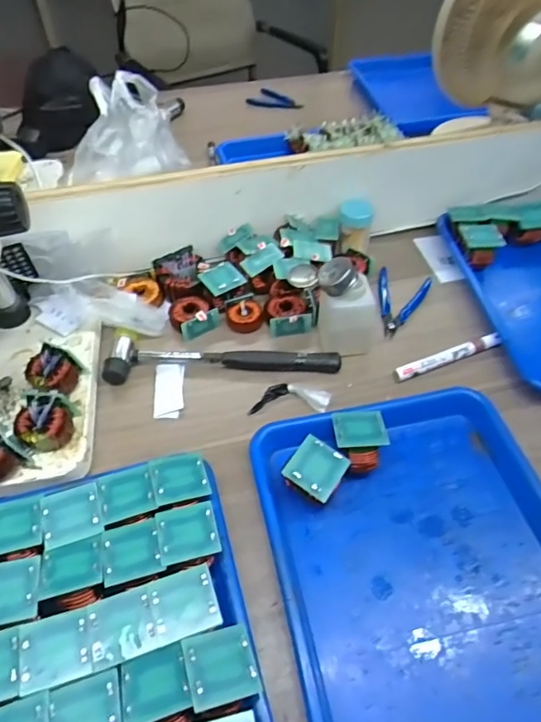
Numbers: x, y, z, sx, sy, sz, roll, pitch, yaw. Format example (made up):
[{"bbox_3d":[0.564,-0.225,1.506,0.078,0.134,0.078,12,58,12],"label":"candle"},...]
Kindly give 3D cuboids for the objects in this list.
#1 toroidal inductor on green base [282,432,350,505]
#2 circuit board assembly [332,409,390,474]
[{"bbox_3d":[0.040,0.105,0.444,0.045,0.046,0.046,29,56,23],"label":"toroidal inductor on green base"},{"bbox_3d":[0.083,0.077,0.470,0.046,0.044,0.047,-7,50,-5],"label":"circuit board assembly"}]

